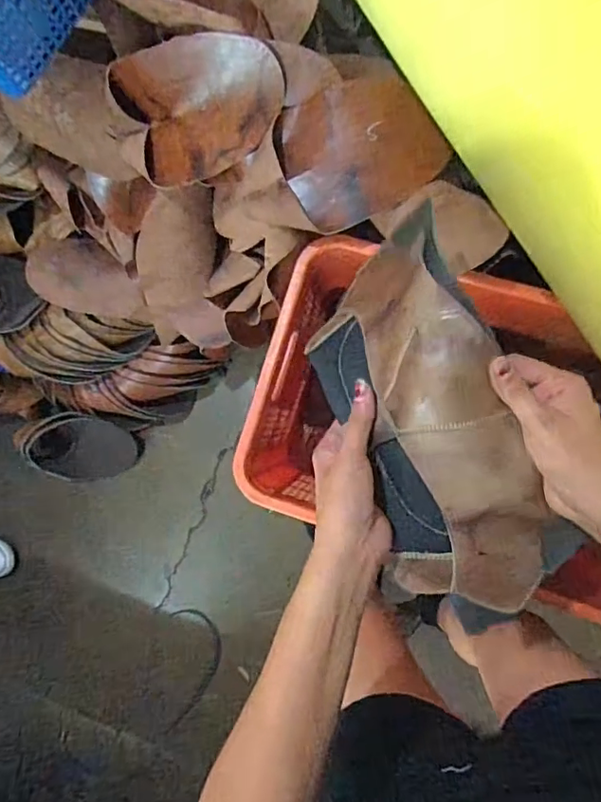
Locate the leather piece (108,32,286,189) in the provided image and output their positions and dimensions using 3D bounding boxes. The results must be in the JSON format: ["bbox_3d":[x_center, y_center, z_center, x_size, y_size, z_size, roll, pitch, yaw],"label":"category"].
[{"bbox_3d":[-0.118,-0.370,0.684,0.210,0.050,0.155,3,128,20],"label":"leather piece"}]

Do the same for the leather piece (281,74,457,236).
[{"bbox_3d":[0.068,-0.296,0.627,0.170,0.023,0.153,-23,85,7],"label":"leather piece"}]

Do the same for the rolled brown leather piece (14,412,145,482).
[{"bbox_3d":[-0.515,0.110,1.268,0.260,0.102,0.164,-3,87,8],"label":"rolled brown leather piece"}]

